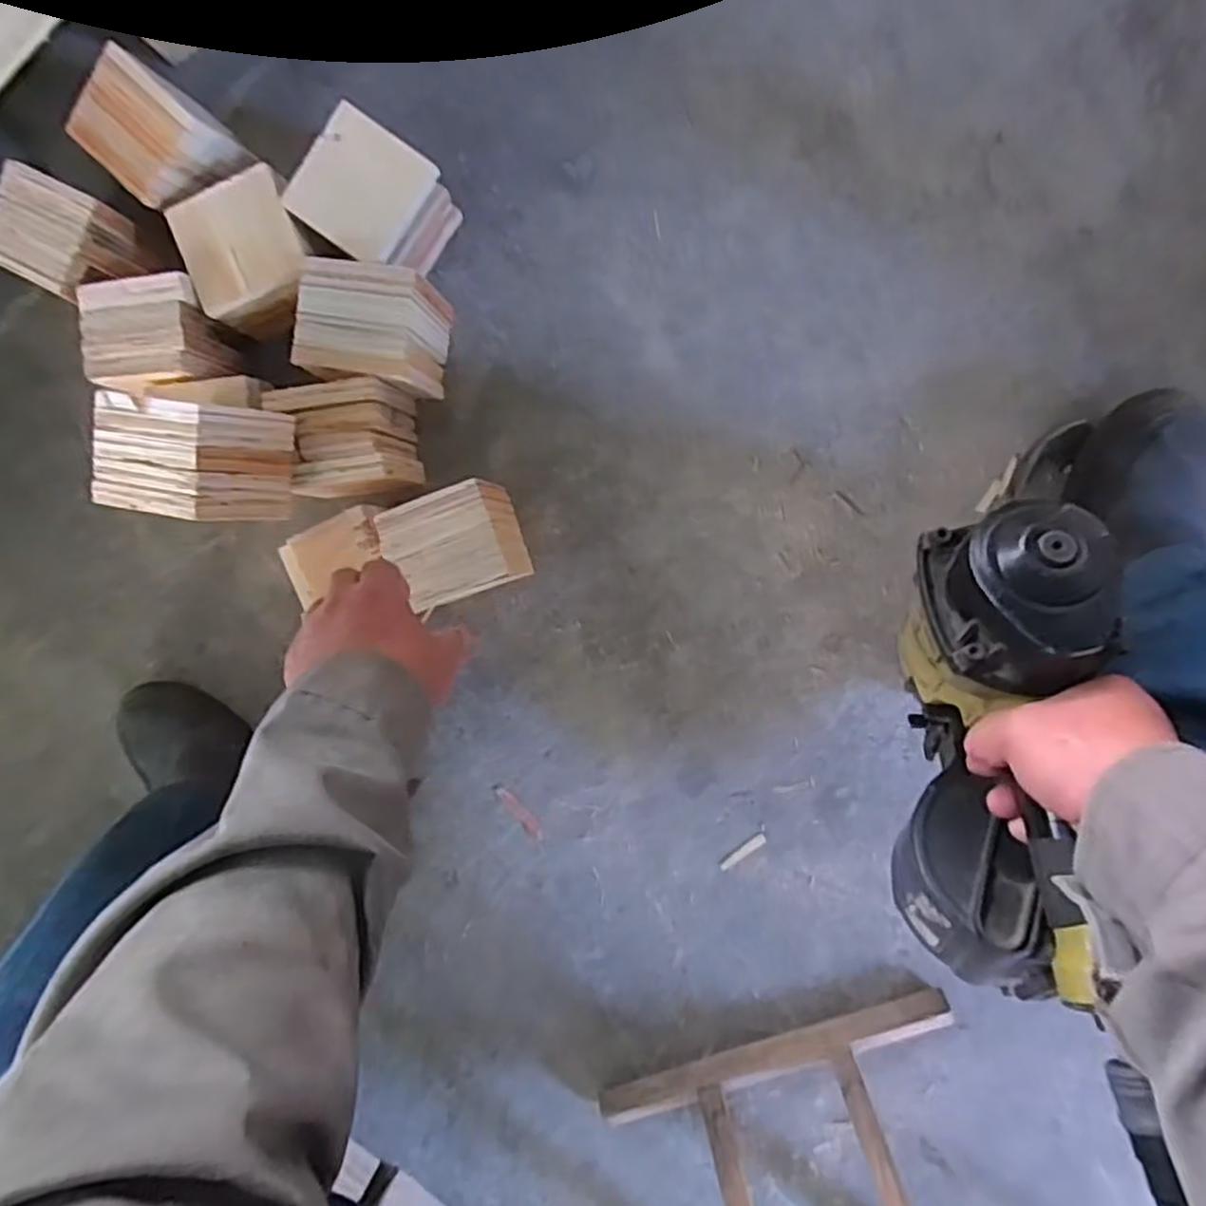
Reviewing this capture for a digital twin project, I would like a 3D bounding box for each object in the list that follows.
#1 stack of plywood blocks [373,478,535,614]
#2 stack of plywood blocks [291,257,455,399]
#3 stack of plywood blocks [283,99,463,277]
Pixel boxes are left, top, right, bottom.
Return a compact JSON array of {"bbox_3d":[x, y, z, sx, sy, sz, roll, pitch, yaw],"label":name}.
[{"bbox_3d":[-0.116,-0.047,0.620,0.093,0.096,0.087,-22,89,10],"label":"stack of plywood blocks"},{"bbox_3d":[-0.186,-0.224,0.631,0.099,0.097,0.087,9,95,7],"label":"stack of plywood blocks"},{"bbox_3d":[-0.186,-0.329,0.626,0.109,0.087,0.094,36,98,6],"label":"stack of plywood blocks"}]

